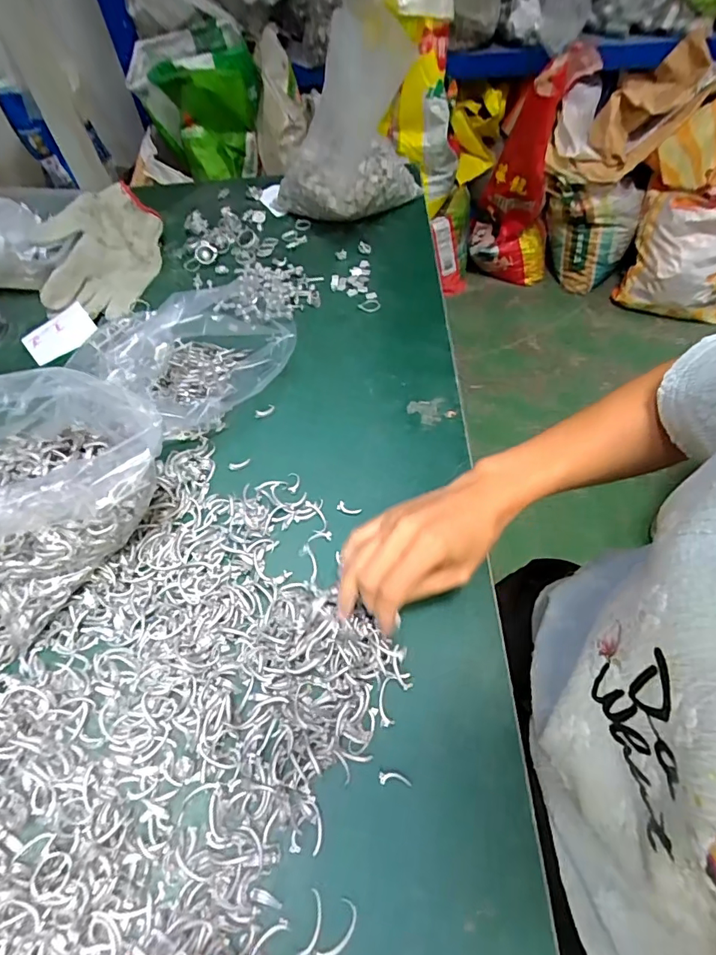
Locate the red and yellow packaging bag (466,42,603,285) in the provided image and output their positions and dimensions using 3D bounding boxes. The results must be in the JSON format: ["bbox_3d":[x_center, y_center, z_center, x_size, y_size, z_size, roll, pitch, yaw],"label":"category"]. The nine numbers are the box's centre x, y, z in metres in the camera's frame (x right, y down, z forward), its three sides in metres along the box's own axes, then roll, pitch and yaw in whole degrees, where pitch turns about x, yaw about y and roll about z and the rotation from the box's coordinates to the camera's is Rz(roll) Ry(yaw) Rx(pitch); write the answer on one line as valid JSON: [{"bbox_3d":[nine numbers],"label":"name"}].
[{"bbox_3d":[0.516,-0.890,1.499,0.267,0.593,0.253,14,60,11],"label":"red and yellow packaging bag"}]

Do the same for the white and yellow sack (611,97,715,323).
[{"bbox_3d":[1.022,-0.797,1.436,0.331,0.599,0.171,4,33,12],"label":"white and yellow sack"}]

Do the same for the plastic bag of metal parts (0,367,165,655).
[{"bbox_3d":[-0.235,0.002,0.356,0.170,0.137,0.130,-39,65,-20],"label":"plastic bag of metal parts"}]

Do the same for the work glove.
[{"bbox_3d":[-0.317,-0.273,0.579,0.131,0.061,0.166,-6,58,-1],"label":"work glove"}]

